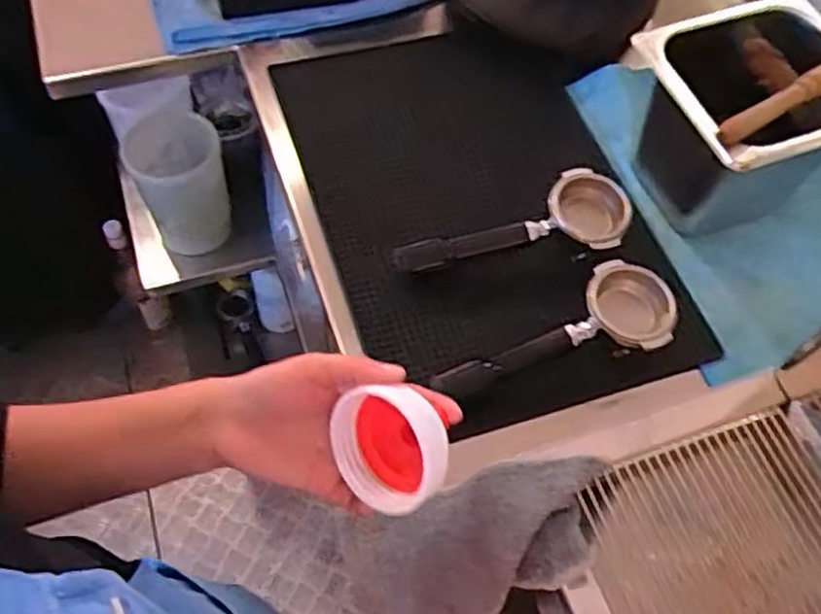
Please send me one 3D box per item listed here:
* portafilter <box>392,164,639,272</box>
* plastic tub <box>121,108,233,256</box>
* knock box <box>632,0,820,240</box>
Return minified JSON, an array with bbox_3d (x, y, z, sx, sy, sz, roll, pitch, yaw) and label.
[{"bbox_3d":[0.089,-0.064,0.658,0.205,0.043,0.073,-15,61,3],"label":"portafilter"},{"bbox_3d":[-0.337,-0.174,1.091,0.136,0.161,0.138,-10,61,-8],"label":"plastic tub"},{"bbox_3d":[0.297,-0.164,0.671,0.177,0.152,0.160,-16,62,-12],"label":"knock box"}]

